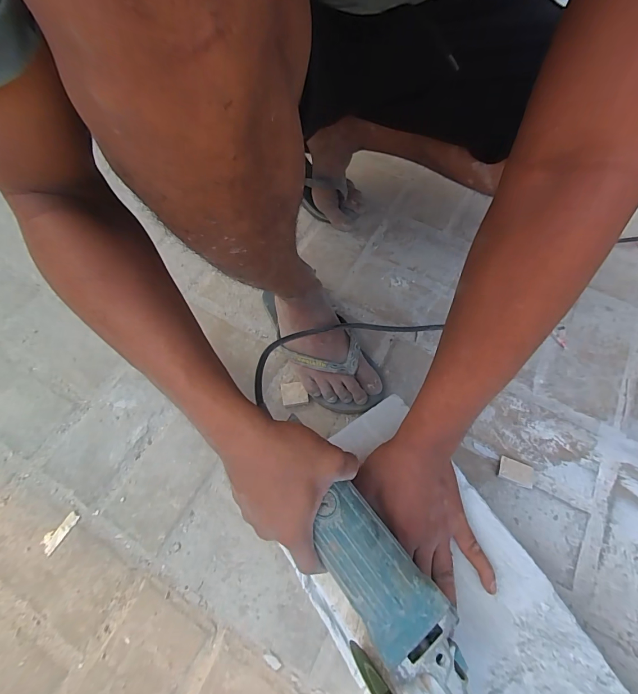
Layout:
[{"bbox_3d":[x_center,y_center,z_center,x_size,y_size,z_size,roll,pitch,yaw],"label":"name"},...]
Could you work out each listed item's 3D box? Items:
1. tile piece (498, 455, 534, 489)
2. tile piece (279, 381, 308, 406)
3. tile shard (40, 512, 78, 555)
[{"bbox_3d":[0.250,0.158,0.447,0.042,0.013,0.029,20,66,10],"label":"tile piece"},{"bbox_3d":[-0.035,0.066,0.496,0.035,0.013,0.034,-9,64,-4],"label":"tile piece"},{"bbox_3d":[-0.321,0.227,0.433,0.020,0.004,0.049,28,68,14],"label":"tile shard"}]

